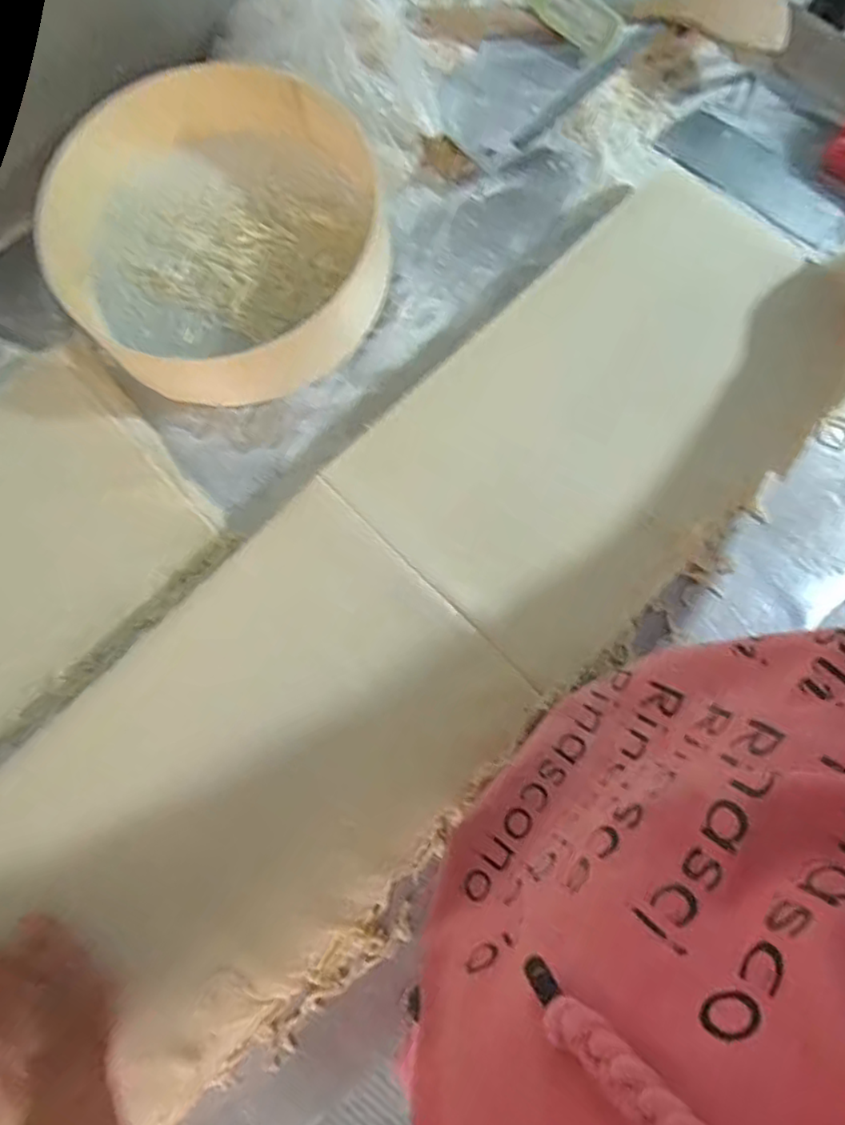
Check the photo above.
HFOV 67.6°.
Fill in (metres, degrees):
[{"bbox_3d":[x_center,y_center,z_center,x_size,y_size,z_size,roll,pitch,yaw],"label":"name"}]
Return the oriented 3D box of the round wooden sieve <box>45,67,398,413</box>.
[{"bbox_3d":[-0.189,-0.294,0.572,0.297,0.089,0.266,1,75,2],"label":"round wooden sieve"}]

